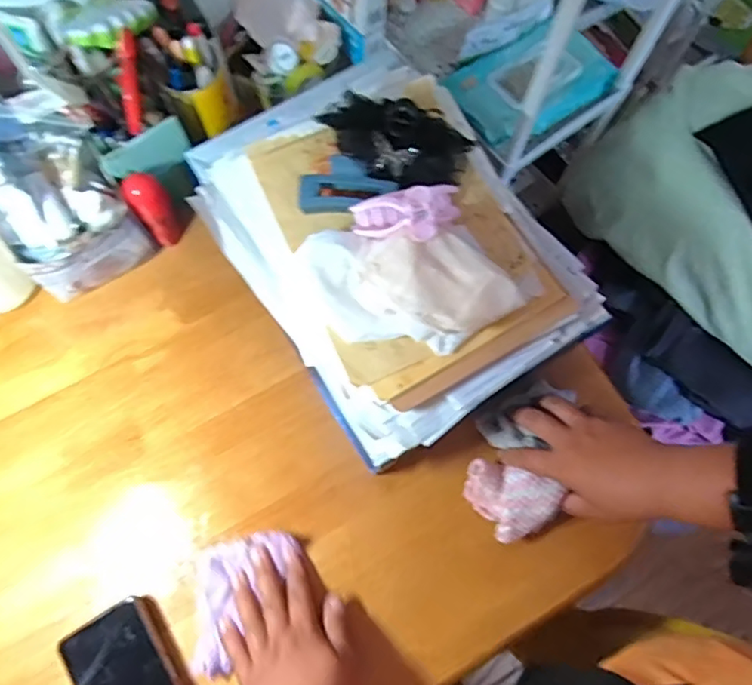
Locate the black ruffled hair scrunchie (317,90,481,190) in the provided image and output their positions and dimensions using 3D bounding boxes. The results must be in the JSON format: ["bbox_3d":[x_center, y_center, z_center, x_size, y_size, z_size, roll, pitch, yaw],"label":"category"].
[{"bbox_3d":[0.019,-0.183,0.518,0.123,0.049,0.079,21,73,6],"label":"black ruffled hair scrunchie"}]

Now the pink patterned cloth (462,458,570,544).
[{"bbox_3d":[0.123,0.139,0.543,0.062,0.041,0.077,-33,75,-10],"label":"pink patterned cloth"}]

